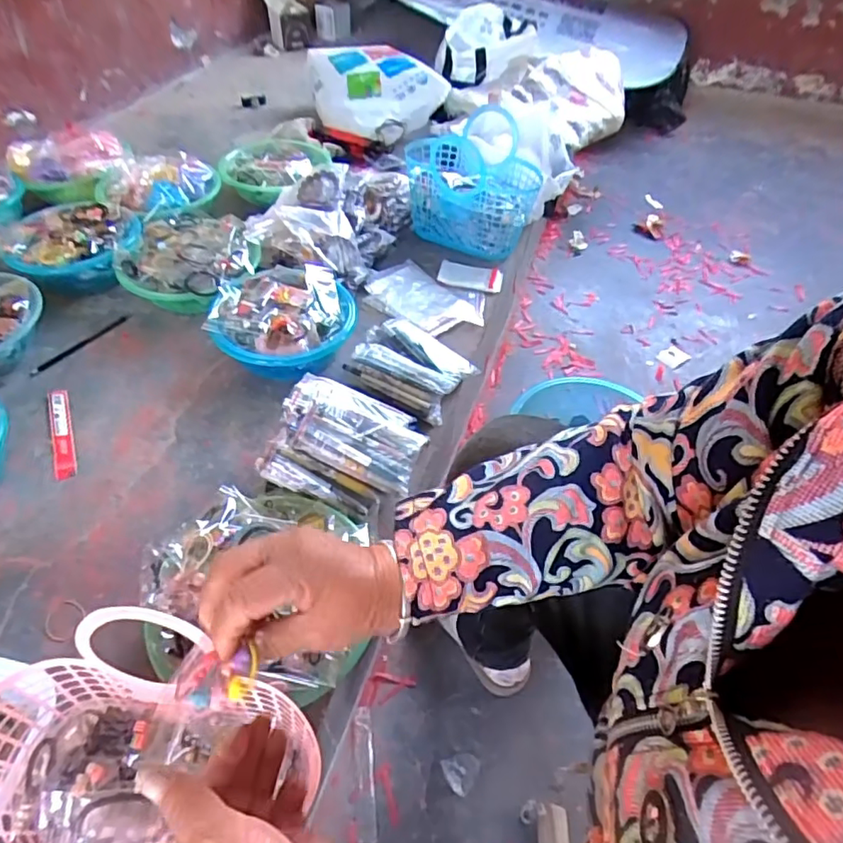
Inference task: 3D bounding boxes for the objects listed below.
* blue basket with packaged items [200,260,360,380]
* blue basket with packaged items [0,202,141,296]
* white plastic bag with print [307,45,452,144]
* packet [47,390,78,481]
[{"bbox_3d":[-0.224,-0.154,0.907,0.222,0.089,0.218,3,49,-3],"label":"blue basket with packaged items"},{"bbox_3d":[-0.637,-0.309,1.006,0.231,0.099,0.189,5,49,-1],"label":"blue basket with packaged items"},{"bbox_3d":[-0.140,-0.906,1.504,0.285,0.111,0.383,-31,58,-27],"label":"white plastic bag with print"},{"bbox_3d":[-0.520,0.014,0.802,0.029,0.008,0.181,-19,54,-20],"label":"packet"}]

